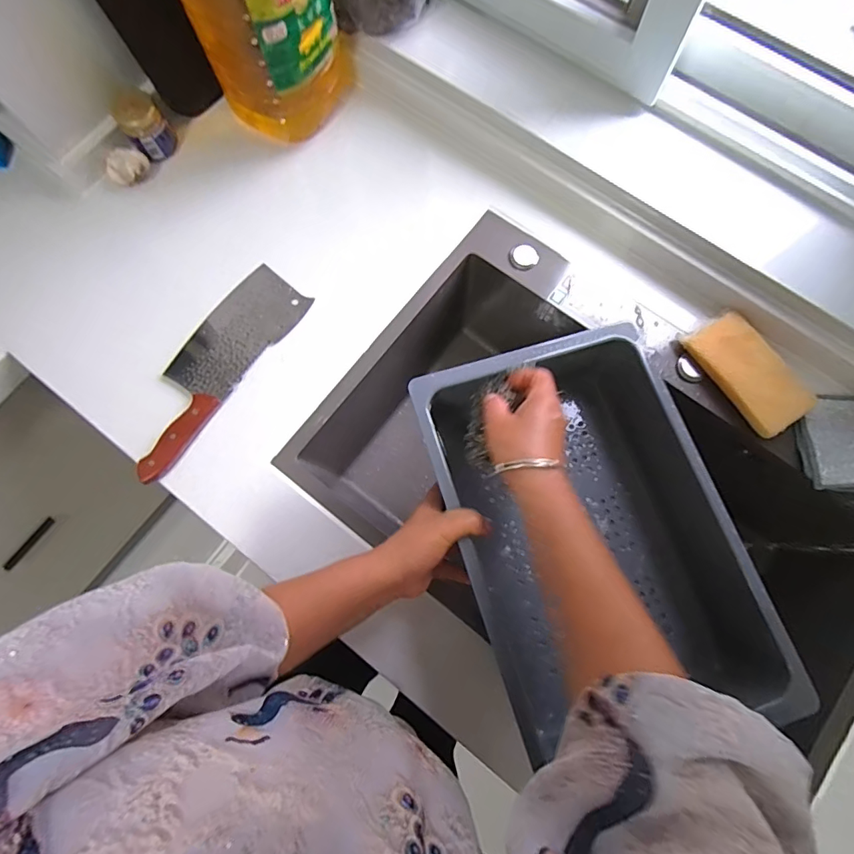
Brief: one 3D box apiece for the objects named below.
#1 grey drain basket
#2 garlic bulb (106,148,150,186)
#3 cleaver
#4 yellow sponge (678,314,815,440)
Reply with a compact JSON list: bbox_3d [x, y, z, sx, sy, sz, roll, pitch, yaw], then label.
[{"bbox_3d":[0.156,0.101,0.474,0.253,0.105,0.367,-16,77,-2],"label":"grey drain basket"},{"bbox_3d":[-0.408,-0.355,0.639,0.034,0.036,0.052,38,81,9],"label":"garlic bulb"},{"bbox_3d":[-0.275,-0.080,0.588,0.102,0.022,0.288,36,80,9],"label":"cleaver"},{"bbox_3d":[0.389,-0.066,0.573,0.076,0.032,0.150,-32,78,-6],"label":"yellow sponge"}]

